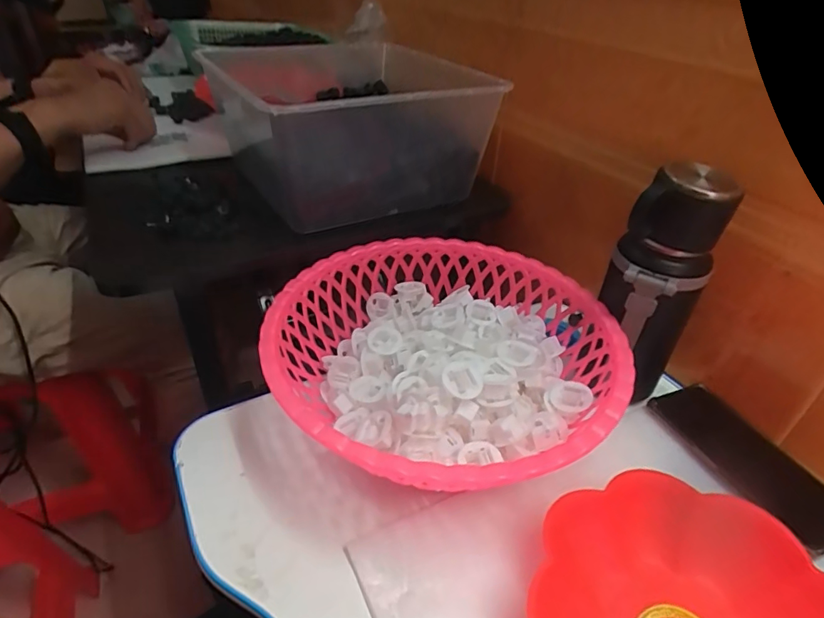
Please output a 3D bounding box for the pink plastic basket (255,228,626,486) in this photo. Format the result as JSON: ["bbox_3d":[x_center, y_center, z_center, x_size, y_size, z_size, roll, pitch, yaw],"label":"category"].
[{"bbox_3d":[0.033,0.034,0.442,0.294,0.096,0.292,-2,42,2],"label":"pink plastic basket"}]

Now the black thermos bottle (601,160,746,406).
[{"bbox_3d":[0.218,-0.019,0.443,0.082,0.202,0.071,-9,41,-6],"label":"black thermos bottle"}]

